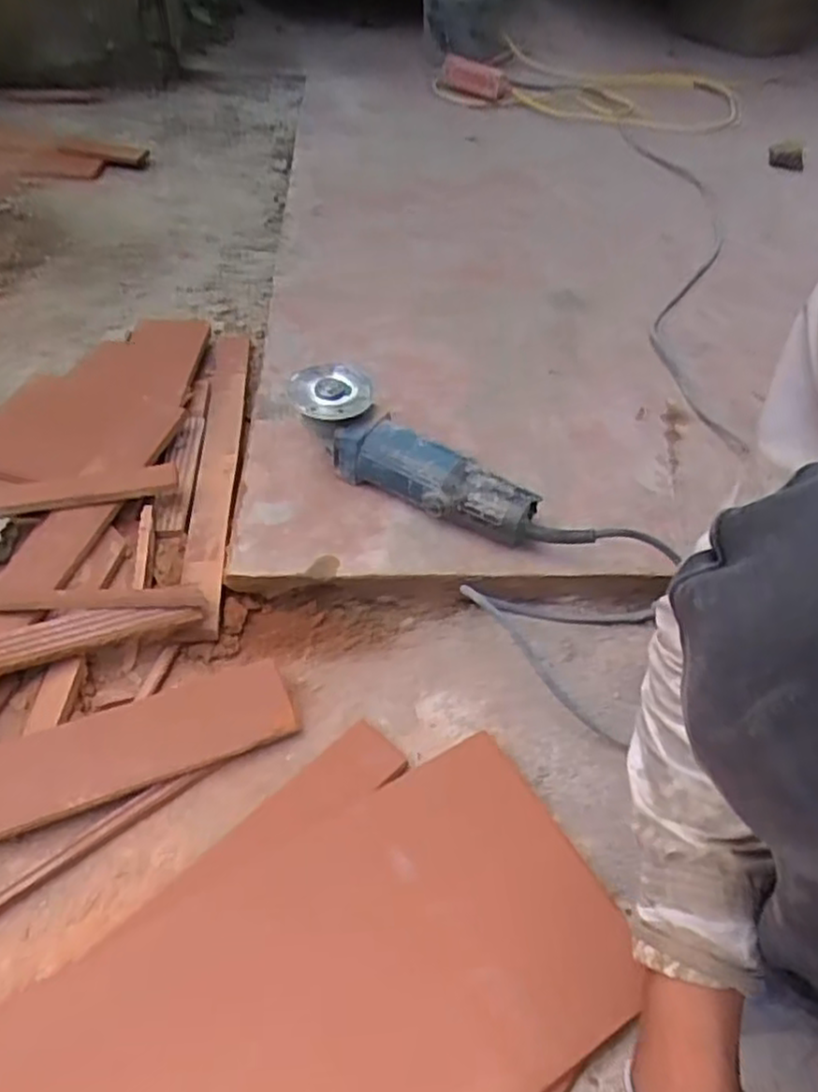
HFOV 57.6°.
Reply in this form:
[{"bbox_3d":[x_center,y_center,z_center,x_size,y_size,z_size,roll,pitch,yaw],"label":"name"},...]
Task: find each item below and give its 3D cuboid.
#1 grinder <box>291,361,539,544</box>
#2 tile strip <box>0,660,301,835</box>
[{"bbox_3d":[0.002,-0.084,0.731,0.263,0.088,0.080,31,56,19],"label":"grinder"},{"bbox_3d":[-0.325,0.182,0.549,0.483,0.021,0.077,-14,56,-21],"label":"tile strip"}]

